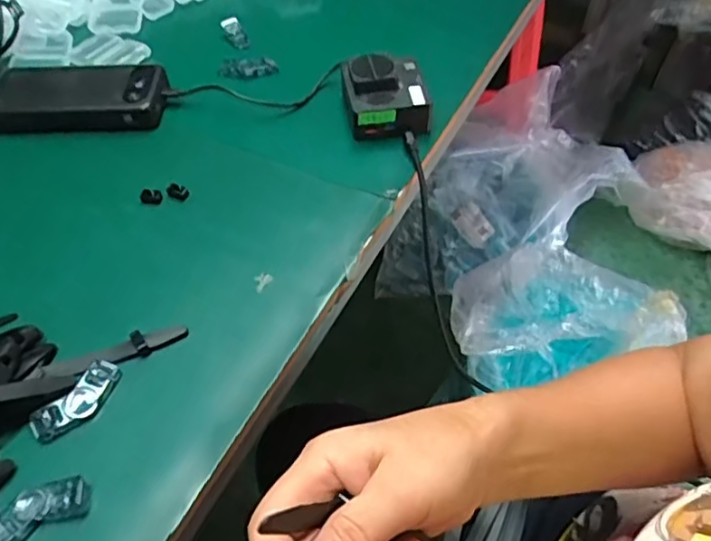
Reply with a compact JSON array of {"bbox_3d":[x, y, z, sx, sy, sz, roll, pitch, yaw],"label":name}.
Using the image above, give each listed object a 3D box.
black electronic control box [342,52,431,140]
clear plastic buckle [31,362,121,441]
[{"bbox_3d":[0.026,-0.160,0.537,0.073,0.045,0.071,-9,54,-5],"label":"black electronic control box"},{"bbox_3d":[-0.177,0.083,0.376,0.025,0.009,0.059,28,59,21],"label":"clear plastic buckle"}]

